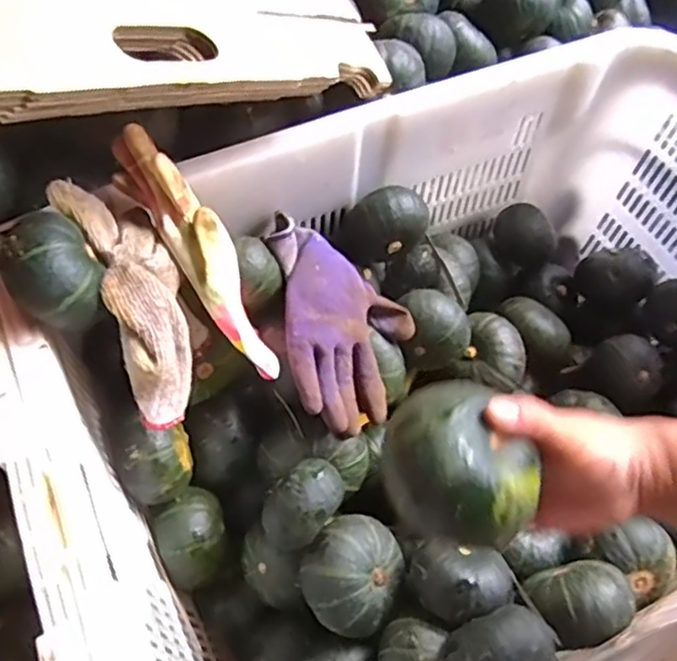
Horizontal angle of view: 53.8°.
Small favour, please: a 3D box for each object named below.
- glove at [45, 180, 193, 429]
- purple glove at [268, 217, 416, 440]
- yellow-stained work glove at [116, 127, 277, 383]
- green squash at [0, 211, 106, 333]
[{"bbox_3d":[-0.147,-0.022,0.490,0.062,0.060,0.192,-20,95,-15],"label":"glove"},{"bbox_3d":[-0.002,-0.005,0.603,0.116,0.040,0.189,3,72,-30],"label":"purple glove"},{"bbox_3d":[-0.102,-0.050,0.507,0.042,0.056,0.218,-36,107,-22],"label":"yellow-stained work glove"},{"bbox_3d":[-0.193,-0.038,0.459,0.058,0.054,0.070,-38,68,-23],"label":"green squash"}]

